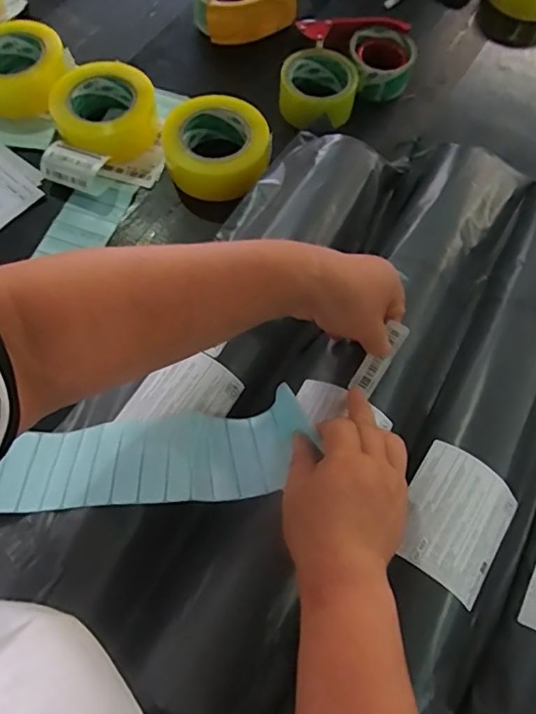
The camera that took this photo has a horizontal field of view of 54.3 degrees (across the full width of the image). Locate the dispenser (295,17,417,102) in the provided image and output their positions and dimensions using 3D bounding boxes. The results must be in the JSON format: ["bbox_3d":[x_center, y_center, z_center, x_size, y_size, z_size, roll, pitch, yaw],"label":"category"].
[{"bbox_3d":[0.126,-0.416,0.734,0.157,0.056,0.106,-8,68,-5],"label":"dispenser"}]

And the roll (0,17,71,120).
[{"bbox_3d":[-0.343,-0.395,0.721,0.127,0.059,0.134,1,67,-2],"label":"roll"}]

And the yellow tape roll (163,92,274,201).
[{"bbox_3d":[-0.065,-0.265,0.666,0.129,0.060,0.126,1,67,-2],"label":"yellow tape roll"}]

